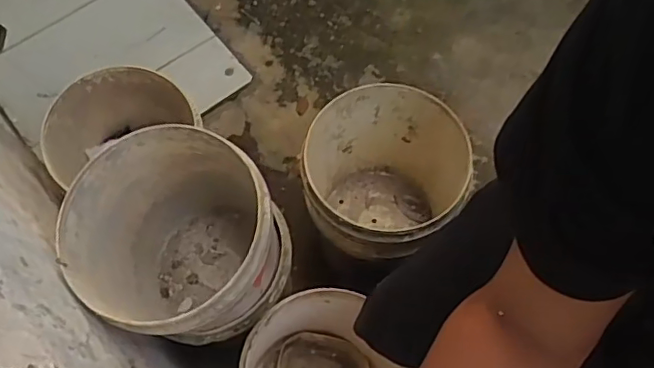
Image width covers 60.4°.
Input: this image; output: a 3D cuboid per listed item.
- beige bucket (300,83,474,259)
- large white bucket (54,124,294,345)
[{"bbox_3d":[0.126,0.025,1.204,0.325,0.380,0.310,4,69,2],"label":"beige bucket"},{"bbox_3d":[-0.245,0.121,0.995,0.305,0.384,0.304,0,69,0],"label":"large white bucket"}]

